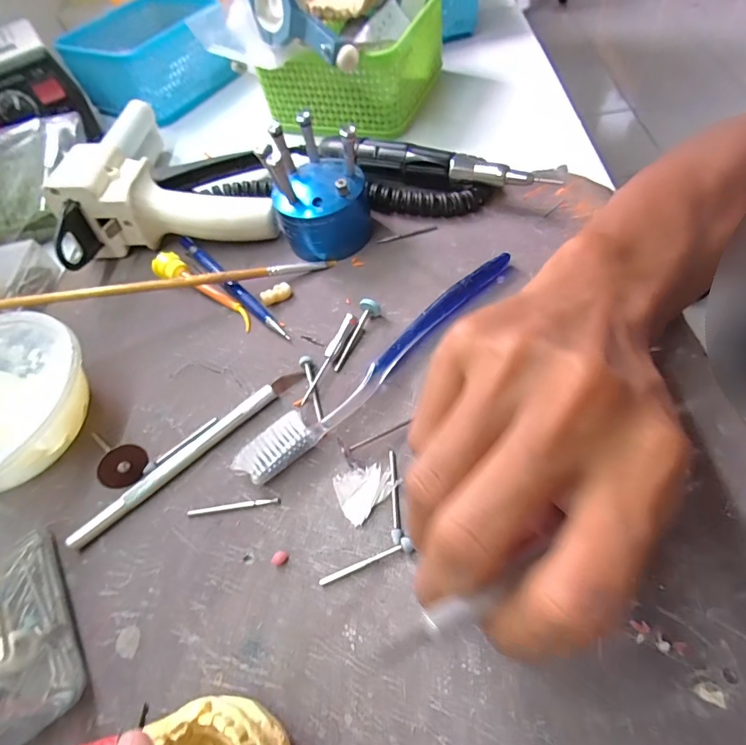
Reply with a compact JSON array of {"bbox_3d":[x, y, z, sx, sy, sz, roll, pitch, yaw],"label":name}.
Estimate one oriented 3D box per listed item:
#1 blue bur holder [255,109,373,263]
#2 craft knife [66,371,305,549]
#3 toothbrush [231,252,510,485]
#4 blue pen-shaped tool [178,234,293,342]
[{"bbox_3d":[-0.035,-0.115,0.276,0.059,0.061,0.060,-20,55,-3],"label":"blue bur holder"},{"bbox_3d":[-0.090,0.039,0.220,0.130,0.009,0.008,-40,59,-16],"label":"craft knife"},{"bbox_3d":[0.009,-0.009,0.233,0.186,0.014,0.019,-40,60,-16],"label":"toothbrush"},{"bbox_3d":[-0.093,-0.058,0.283,0.008,0.006,0.125,-40,60,-16],"label":"blue pen-shaped tool"}]

